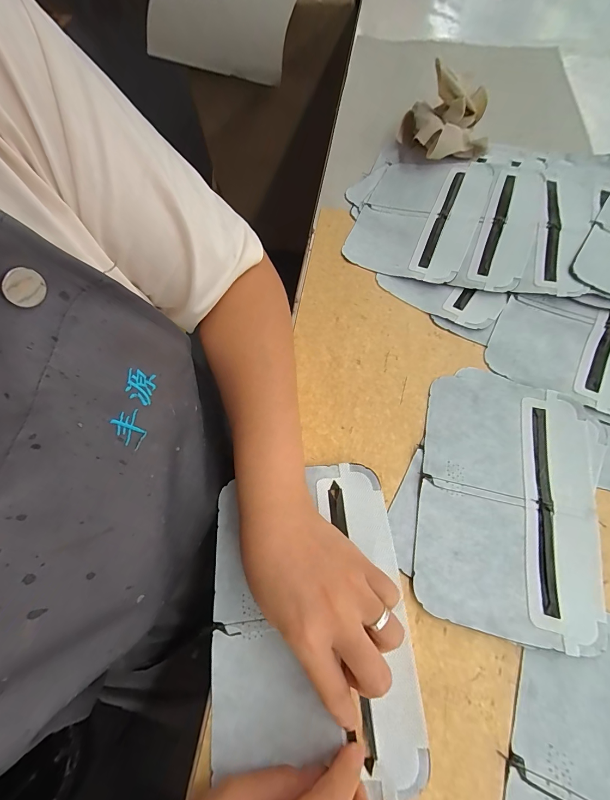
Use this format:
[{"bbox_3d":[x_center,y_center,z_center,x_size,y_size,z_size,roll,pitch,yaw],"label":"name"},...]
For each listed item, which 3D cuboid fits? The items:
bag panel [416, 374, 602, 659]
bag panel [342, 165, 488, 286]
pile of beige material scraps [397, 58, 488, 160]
[{"bbox_3d":[0.158,0.070,0.261,0.125,0.004,0.197,11,66,8],"label":"bag panel"},{"bbox_3d":[0.133,-0.222,0.392,0.130,0.029,0.183,21,67,12],"label":"bag panel"},{"bbox_3d":[0.185,-0.371,0.438,0.109,0.068,0.110,12,66,9],"label":"pile of beige material scraps"}]

